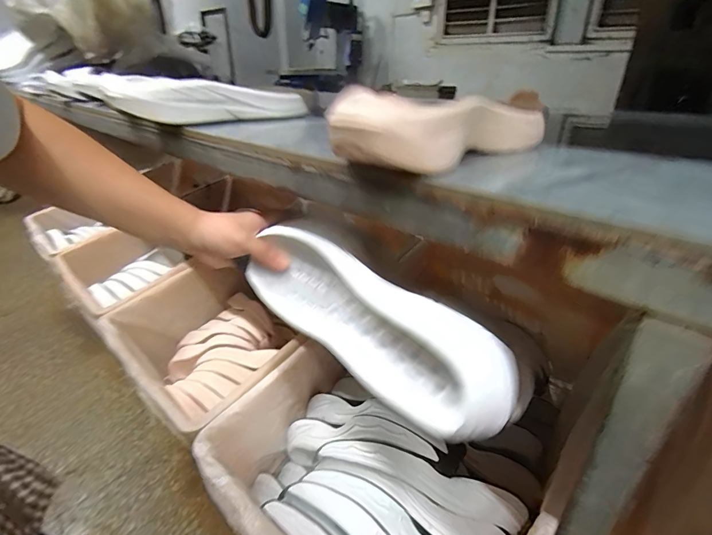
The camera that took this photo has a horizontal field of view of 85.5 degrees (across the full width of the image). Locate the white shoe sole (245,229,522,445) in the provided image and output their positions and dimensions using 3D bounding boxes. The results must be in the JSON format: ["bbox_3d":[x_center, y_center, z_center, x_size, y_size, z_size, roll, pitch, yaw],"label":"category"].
[{"bbox_3d":[-0.003,0.039,0.350,0.044,0.098,0.294,-24,38,-39],"label":"white shoe sole"}]

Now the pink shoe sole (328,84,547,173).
[{"bbox_3d":[0.073,-0.106,0.286,0.207,0.046,0.052,-17,25,-35],"label":"pink shoe sole"}]

